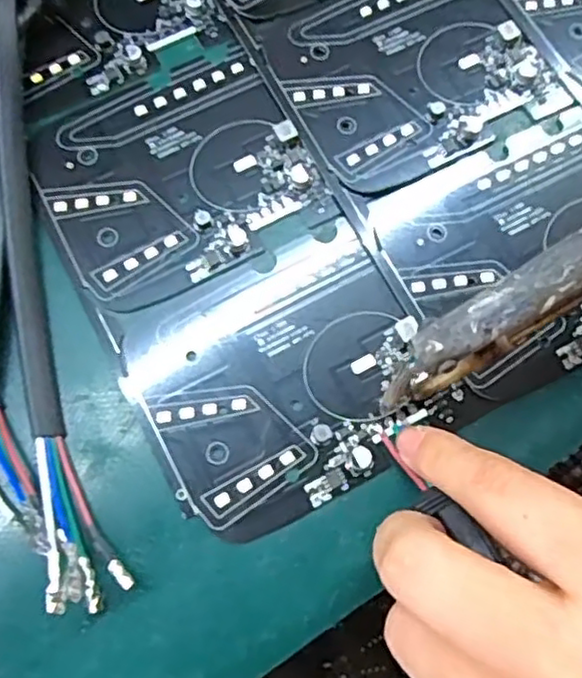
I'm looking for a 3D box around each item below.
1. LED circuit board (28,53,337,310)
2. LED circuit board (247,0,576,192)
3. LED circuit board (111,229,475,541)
[{"bbox_3d":[-0.037,-0.055,0.229,0.084,0.004,0.075,-25,75,-8],"label":"LED circuit board"},{"bbox_3d":[0.043,-0.098,0.242,0.090,0.004,0.078,-25,75,-8],"label":"LED circuit board"},{"bbox_3d":[0.000,0.014,0.210,0.089,0.004,0.073,-32,76,-9],"label":"LED circuit board"}]

